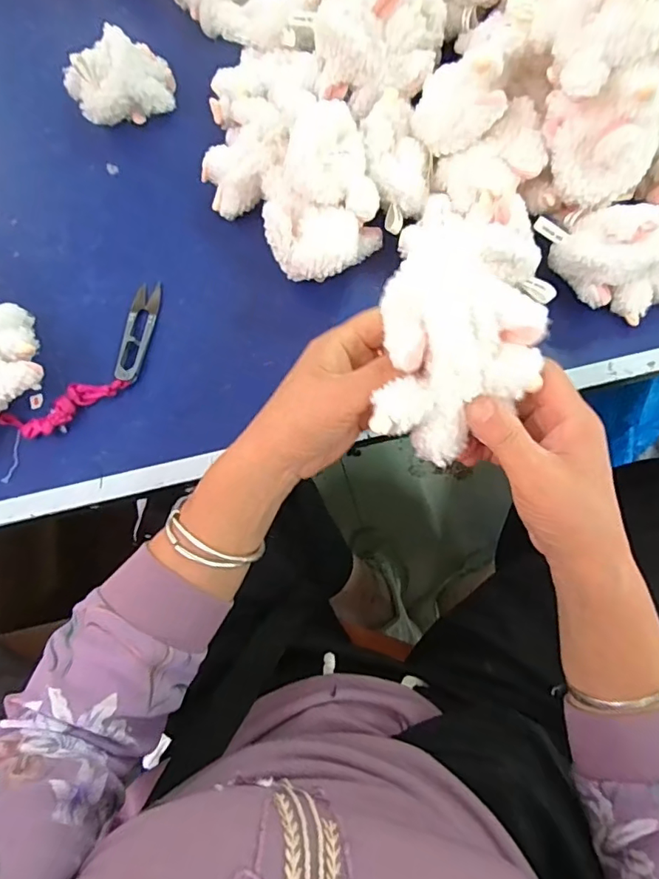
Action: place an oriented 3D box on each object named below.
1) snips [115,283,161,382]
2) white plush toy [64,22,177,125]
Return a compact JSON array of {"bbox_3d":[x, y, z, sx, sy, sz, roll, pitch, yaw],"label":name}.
[{"bbox_3d":[-0.170,-0.096,0.453,0.024,0.007,0.099,7,70,4],"label":"snips"},{"bbox_3d":[-0.218,-0.376,0.533,0.108,0.064,0.079,-22,71,-7],"label":"white plush toy"}]

